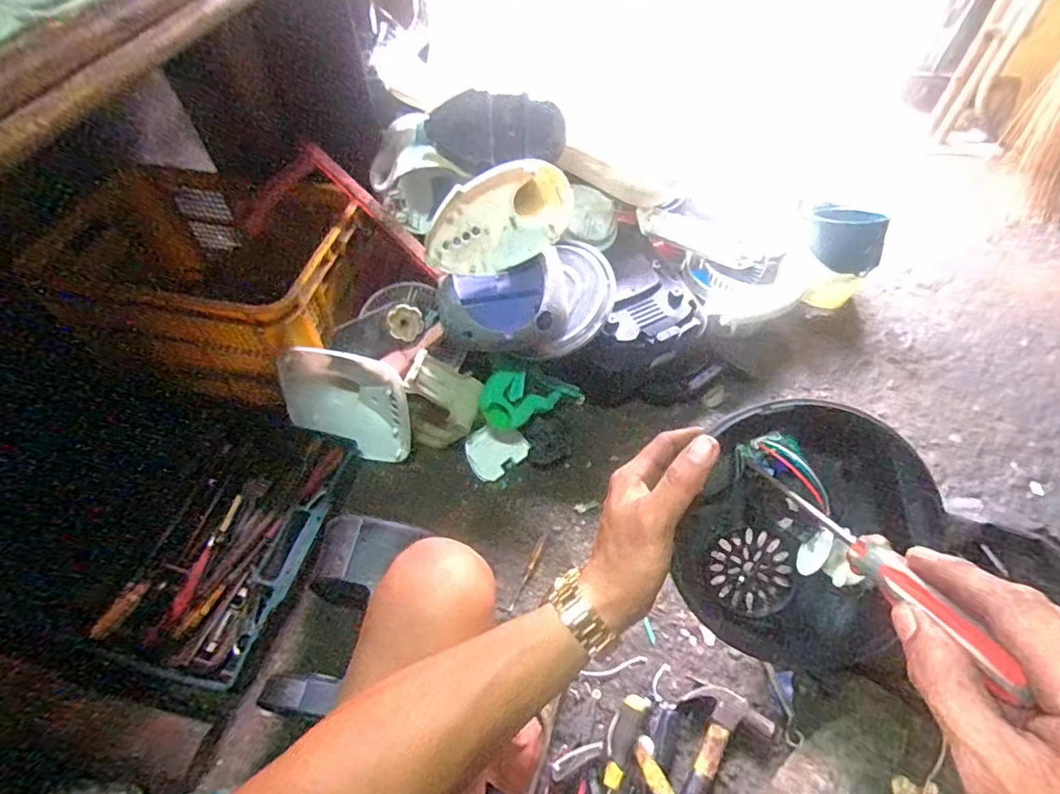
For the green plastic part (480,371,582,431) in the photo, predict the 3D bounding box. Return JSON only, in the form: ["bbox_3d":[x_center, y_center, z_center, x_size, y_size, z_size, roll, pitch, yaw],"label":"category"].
[{"bbox_3d":[0.004,-0.011,0.961,0.214,0.101,0.022,-22,14,-33],"label":"green plastic part"}]

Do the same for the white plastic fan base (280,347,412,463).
[{"bbox_3d":[-0.311,0.012,0.912,0.204,0.186,0.100,17,56,13],"label":"white plastic fan base"}]

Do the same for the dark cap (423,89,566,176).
[{"bbox_3d":[-0.056,-0.433,0.879,0.226,0.073,0.111,2,54,2],"label":"dark cap"}]

